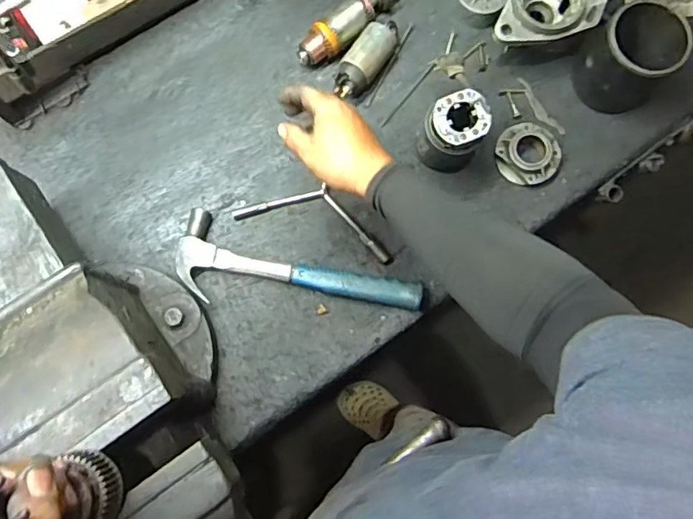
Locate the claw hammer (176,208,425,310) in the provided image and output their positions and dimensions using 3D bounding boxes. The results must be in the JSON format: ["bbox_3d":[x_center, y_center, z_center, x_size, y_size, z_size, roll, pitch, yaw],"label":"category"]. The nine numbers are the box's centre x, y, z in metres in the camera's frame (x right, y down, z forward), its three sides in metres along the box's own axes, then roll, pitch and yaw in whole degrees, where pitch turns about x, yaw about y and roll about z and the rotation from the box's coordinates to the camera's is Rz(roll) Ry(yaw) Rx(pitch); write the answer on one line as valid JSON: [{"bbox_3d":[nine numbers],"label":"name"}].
[{"bbox_3d":[-0.069,0.035,0.723,0.328,0.035,0.111,20,78,4],"label":"claw hammer"}]

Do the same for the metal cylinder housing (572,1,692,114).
[{"bbox_3d":[0.397,-0.284,0.760,0.110,0.116,0.108,42,80,8],"label":"metal cylinder housing"}]

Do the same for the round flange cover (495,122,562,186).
[{"bbox_3d":[0.263,-0.154,0.778,0.088,0.028,0.089,0,77,-1],"label":"round flange cover"}]

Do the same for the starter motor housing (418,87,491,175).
[{"bbox_3d":[0.142,-0.168,0.729,0.073,0.114,0.075,0,77,-1],"label":"starter motor housing"}]

